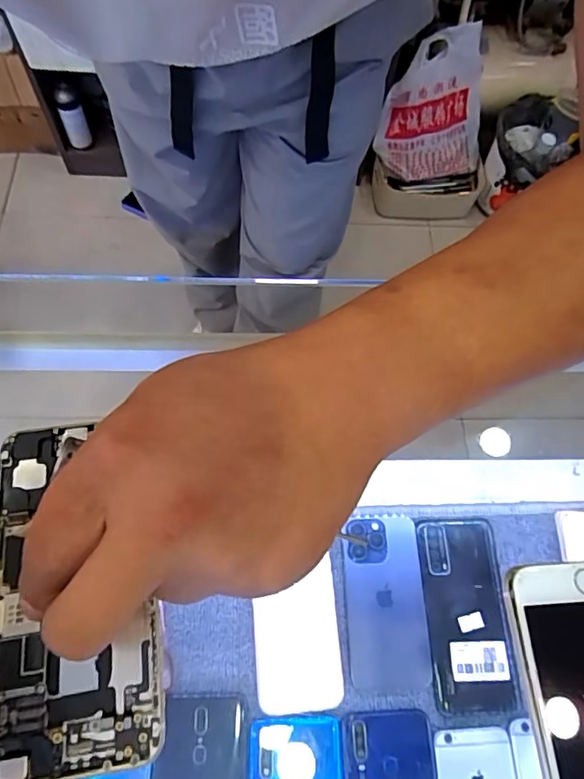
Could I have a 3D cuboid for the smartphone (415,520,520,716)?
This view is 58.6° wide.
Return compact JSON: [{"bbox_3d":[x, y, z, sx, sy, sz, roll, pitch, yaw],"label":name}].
[{"bbox_3d":[0.159,0.204,0.479,0.075,0.009,0.163,2,66,-3],"label":"smartphone"}]

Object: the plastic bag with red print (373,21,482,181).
[{"bbox_3d":[0.363,-0.725,1.350,0.288,0.345,0.037,-12,40,-7],"label":"plastic bag with red print"}]

